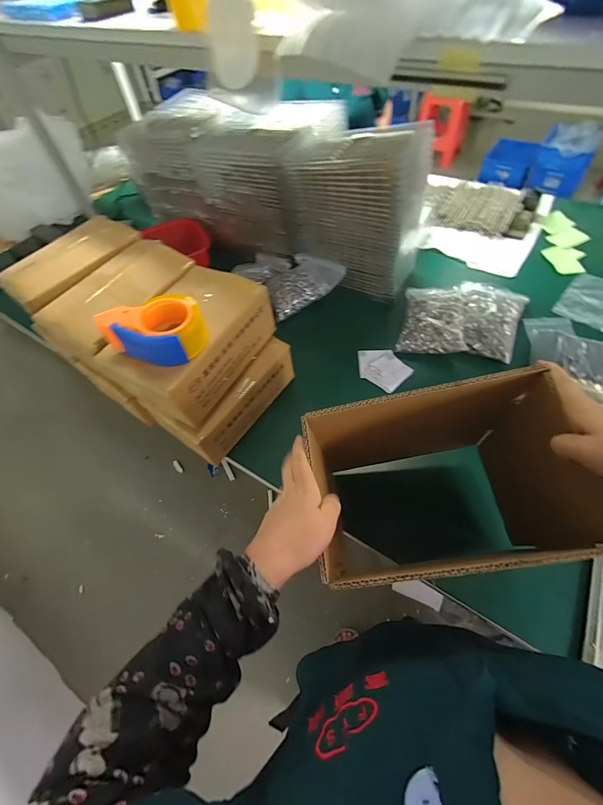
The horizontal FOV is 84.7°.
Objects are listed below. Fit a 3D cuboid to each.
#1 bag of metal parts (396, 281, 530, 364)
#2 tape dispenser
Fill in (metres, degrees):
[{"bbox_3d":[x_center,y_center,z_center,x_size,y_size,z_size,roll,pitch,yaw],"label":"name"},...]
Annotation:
[{"bbox_3d":[0.386,-0.204,0.783,0.287,0.050,0.239,9,58,10],"label":"bag of metal parts"},{"bbox_3d":[-0.221,-0.117,0.503,0.132,0.062,0.100,20,60,16],"label":"tape dispenser"}]

